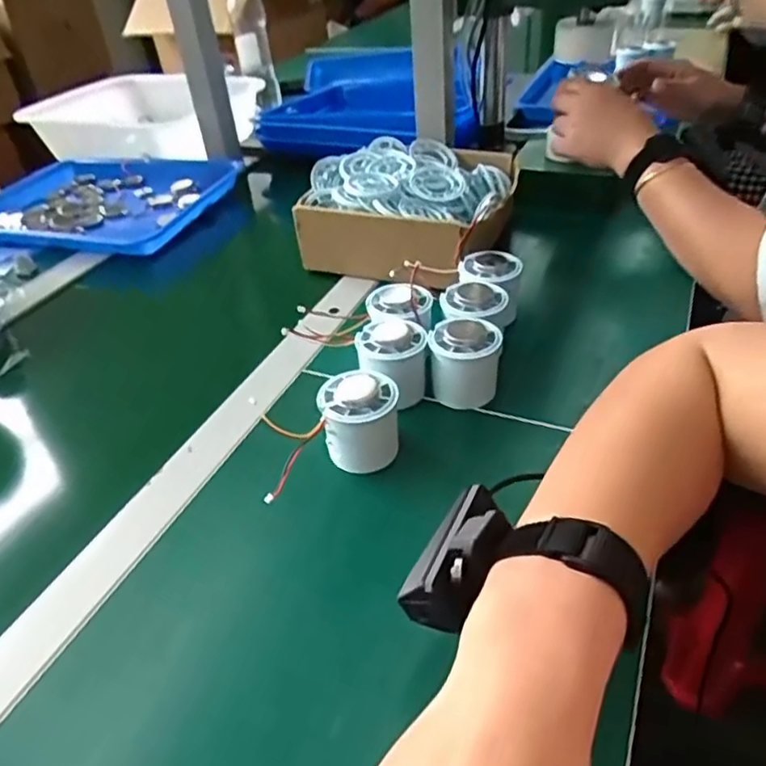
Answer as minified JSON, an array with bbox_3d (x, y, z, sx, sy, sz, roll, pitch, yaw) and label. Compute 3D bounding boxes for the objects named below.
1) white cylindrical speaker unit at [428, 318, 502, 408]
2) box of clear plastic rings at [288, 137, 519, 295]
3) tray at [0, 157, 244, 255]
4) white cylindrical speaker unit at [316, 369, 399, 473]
[{"bbox_3d":[0.065,-0.017,0.507,0.053,0.058,0.051,-1,38,6],"label":"white cylindrical speaker unit"},{"bbox_3d":[0.033,-0.194,0.708,0.210,0.080,0.196,10,40,19],"label":"box of clear plastic rings"},{"bbox_3d":[-0.395,-0.247,0.881,0.350,0.035,0.267,8,40,17],"label":"tray"},{"bbox_3d":[-0.016,0.028,0.459,0.052,0.054,0.050,-3,38,3],"label":"white cylindrical speaker unit"}]

